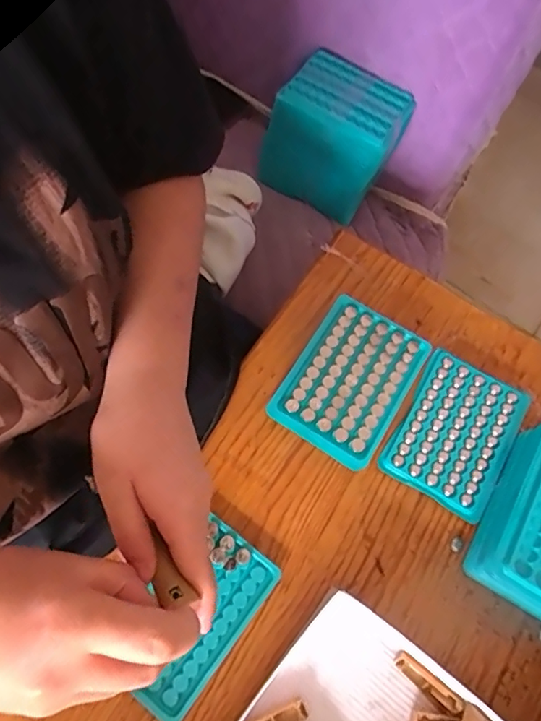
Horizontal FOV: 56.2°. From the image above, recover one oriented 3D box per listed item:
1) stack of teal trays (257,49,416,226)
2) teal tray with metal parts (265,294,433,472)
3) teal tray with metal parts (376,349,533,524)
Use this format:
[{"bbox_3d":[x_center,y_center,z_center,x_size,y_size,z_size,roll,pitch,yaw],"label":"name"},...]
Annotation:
[{"bbox_3d":[0.072,-0.259,0.594,0.141,0.126,0.104,28,72,9],"label":"stack of teal trays"},{"bbox_3d":[0.069,0.018,0.446,0.095,0.024,0.129,32,72,10],"label":"teal tray with metal parts"},{"bbox_3d":[0.163,0.062,0.443,0.094,0.010,0.124,31,72,9],"label":"teal tray with metal parts"}]

